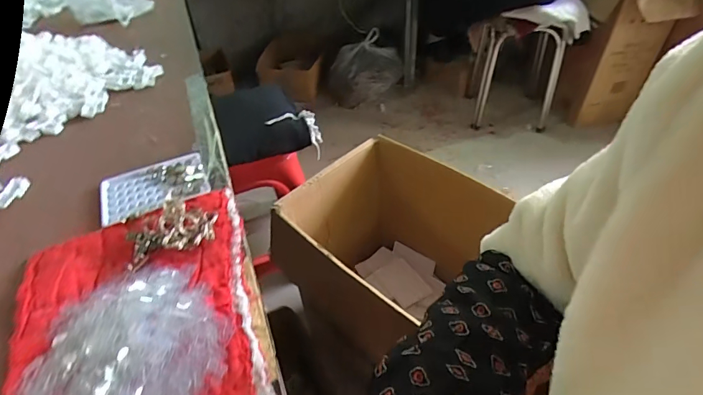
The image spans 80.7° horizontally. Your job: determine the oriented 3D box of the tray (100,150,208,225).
[{"bbox_3d":[-0.260,-0.016,0.544,0.132,0.012,0.094,-22,46,-14],"label":"tray"}]

